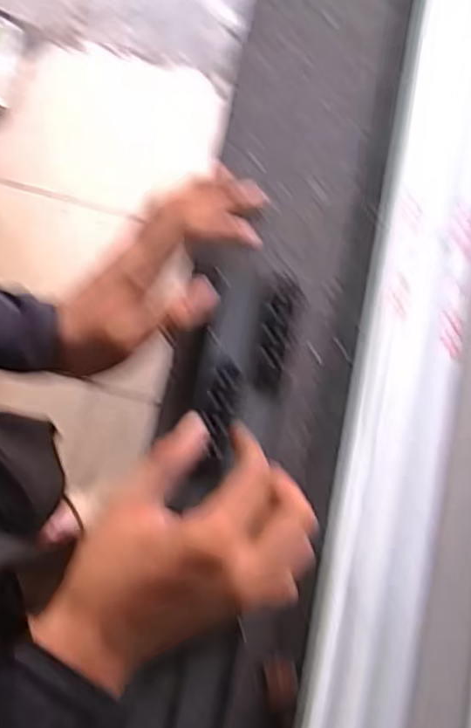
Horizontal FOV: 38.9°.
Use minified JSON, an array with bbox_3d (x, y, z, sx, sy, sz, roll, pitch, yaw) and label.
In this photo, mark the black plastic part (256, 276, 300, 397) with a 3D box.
[{"bbox_3d":[0.028,-0.020,0.464,0.021,0.014,0.083,15,78,-2],"label":"black plastic part"}]

